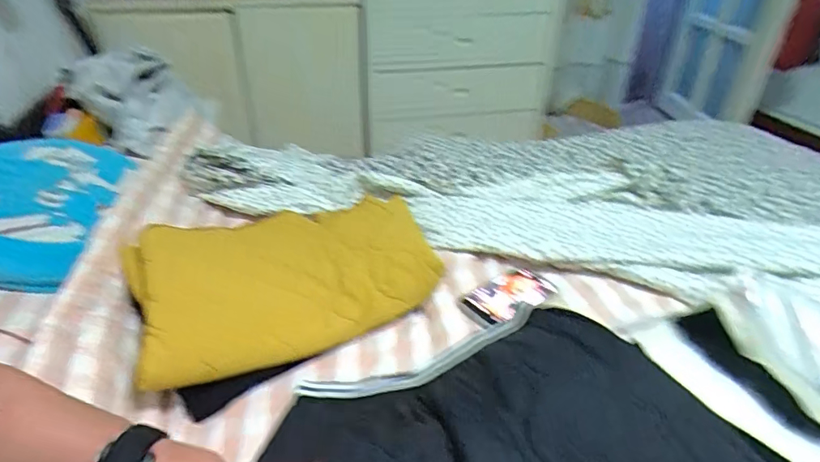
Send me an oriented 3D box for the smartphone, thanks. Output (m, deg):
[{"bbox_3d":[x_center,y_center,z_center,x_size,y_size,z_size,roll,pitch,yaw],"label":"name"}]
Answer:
[{"bbox_3d":[0.160,0.105,0.775,0.162,0.016,0.075,-21,42,-38],"label":"smartphone"}]

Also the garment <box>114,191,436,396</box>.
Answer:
[{"bbox_3d":[-0.190,0.047,0.749,0.428,0.088,0.308,-18,38,-24],"label":"garment"}]

